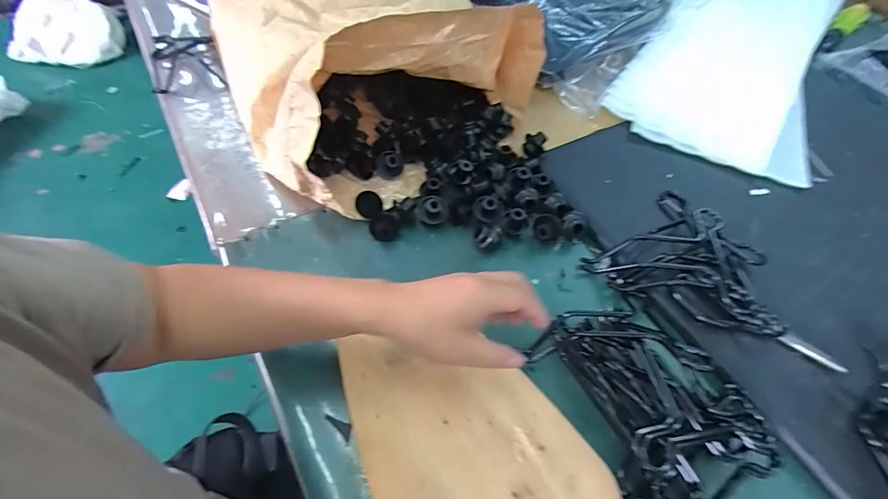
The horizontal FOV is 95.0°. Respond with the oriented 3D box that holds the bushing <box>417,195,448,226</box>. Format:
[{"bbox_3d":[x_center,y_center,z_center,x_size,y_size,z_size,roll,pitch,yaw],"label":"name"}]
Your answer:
[{"bbox_3d":[-0.017,-0.058,0.567,0.042,0.034,0.036,7,56,2],"label":"bushing"}]

